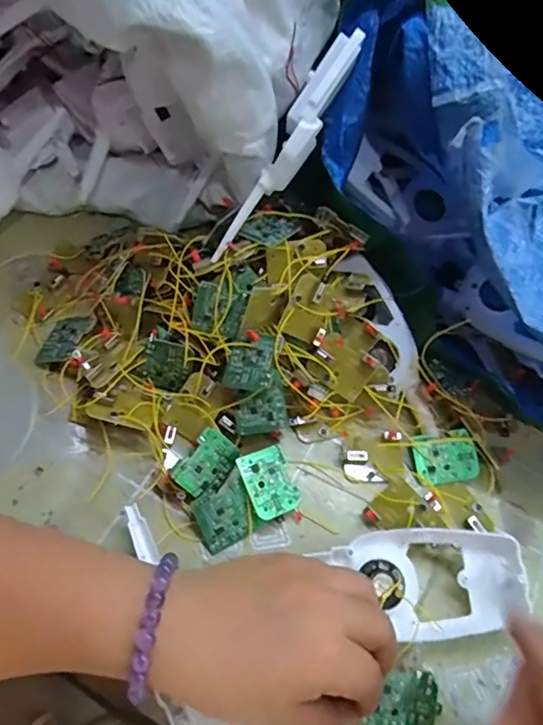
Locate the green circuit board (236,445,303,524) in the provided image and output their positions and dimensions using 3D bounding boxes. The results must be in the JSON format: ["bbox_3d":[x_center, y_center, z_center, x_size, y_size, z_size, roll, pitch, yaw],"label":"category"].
[{"bbox_3d":[-0.001,0.077,0.335,0.033,0.004,0.042,-14,70,-28],"label":"green circuit board"}]

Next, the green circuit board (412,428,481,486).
[{"bbox_3d":[0.120,0.066,0.359,0.043,0.004,0.034,-11,80,2],"label":"green circuit board"}]

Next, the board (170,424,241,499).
[{"bbox_3d":[-0.042,0.065,0.337,0.030,0.006,0.042,50,64,-21],"label":"board"}]

